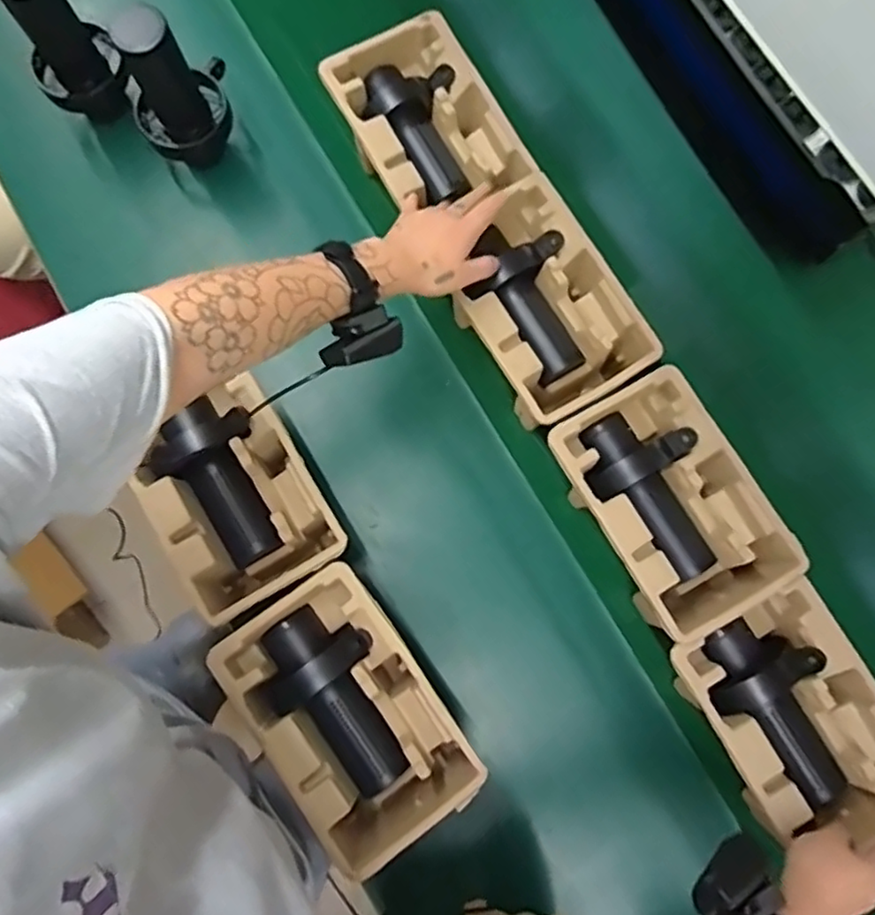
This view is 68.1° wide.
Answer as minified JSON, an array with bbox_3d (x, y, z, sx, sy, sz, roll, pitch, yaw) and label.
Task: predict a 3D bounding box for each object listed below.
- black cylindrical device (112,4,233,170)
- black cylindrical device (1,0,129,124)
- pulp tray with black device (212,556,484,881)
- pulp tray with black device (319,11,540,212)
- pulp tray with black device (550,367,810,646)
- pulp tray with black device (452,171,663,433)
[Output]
[{"bbox_3d":[-0.286,-0.404,0.698,0.109,0.178,0.116,-24,80,-3],"label":"black cylindrical device"},{"bbox_3d":[-0.407,-0.446,0.712,0.092,0.194,0.076,-31,81,-4],"label":"black cylindrical device"},{"bbox_3d":[-0.079,0.232,0.603,0.147,0.096,0.229,-35,81,-5],"label":"pulp tray with black device"},{"bbox_3d":[-0.013,-0.350,0.697,0.146,0.059,0.217,-29,80,-4],"label":"pulp tray with black device"},{"bbox_3d":[0.225,0.045,0.647,0.156,0.090,0.226,-27,80,-4],"label":"pulp tray with black device"},{"bbox_3d":[0.104,-0.149,0.670,0.149,0.082,0.217,-32,81,-5],"label":"pulp tray with black device"}]

